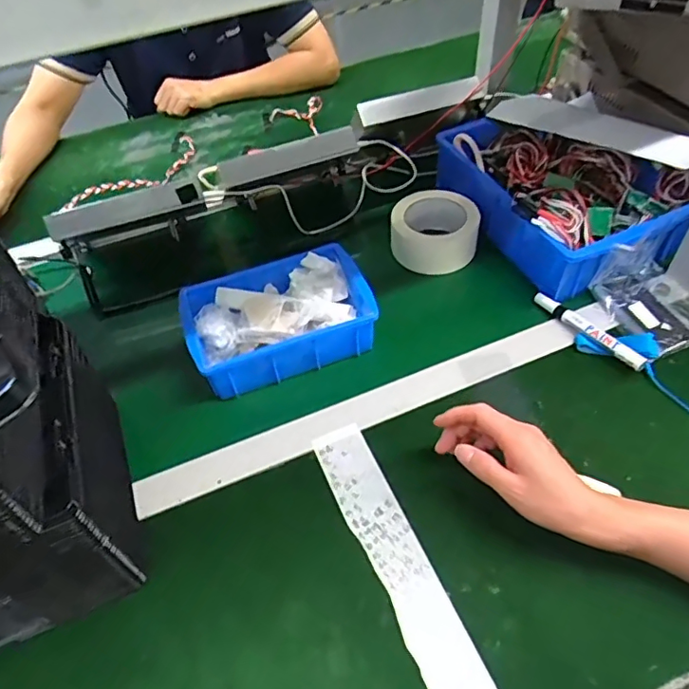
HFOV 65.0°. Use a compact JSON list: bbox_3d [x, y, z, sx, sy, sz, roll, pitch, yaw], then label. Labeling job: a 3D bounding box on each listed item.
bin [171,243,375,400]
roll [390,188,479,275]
[{"bbox_3d":[-0.075,-0.032,0.618,0.204,0.065,0.142,-20,52,-11],"label":"bin"},{"bbox_3d":[0.118,-0.156,0.724,0.107,0.069,0.107,1,51,6],"label":"roll"}]

